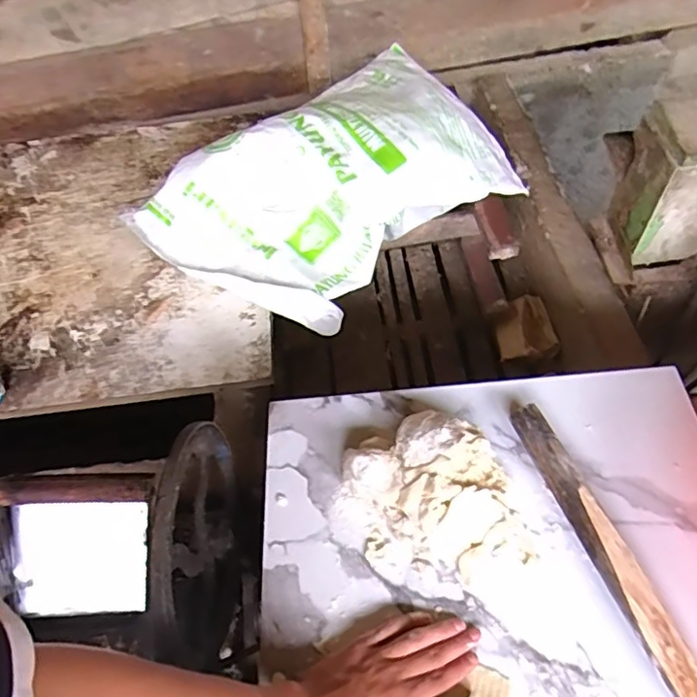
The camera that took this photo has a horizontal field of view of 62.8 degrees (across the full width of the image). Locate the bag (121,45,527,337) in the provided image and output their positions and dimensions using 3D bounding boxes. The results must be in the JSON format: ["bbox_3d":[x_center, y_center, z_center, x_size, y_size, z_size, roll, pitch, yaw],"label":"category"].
[{"bbox_3d":[-0.003,-0.314,1.051,0.434,0.160,0.652,36,66,23],"label":"bag"}]

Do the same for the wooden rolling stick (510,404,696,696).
[{"bbox_3d":[0.246,0.191,0.562,0.035,0.034,0.294,-19,58,-8],"label":"wooden rolling stick"}]

